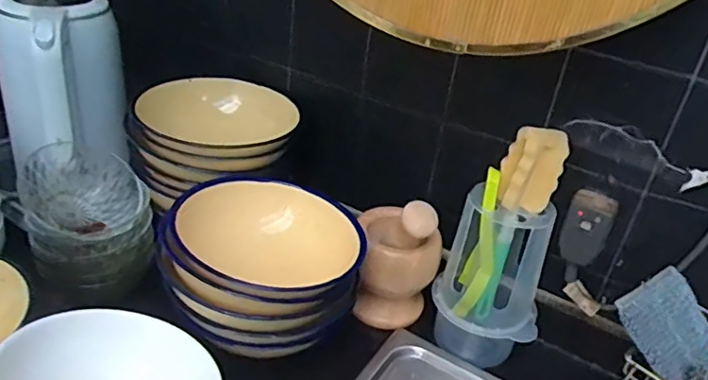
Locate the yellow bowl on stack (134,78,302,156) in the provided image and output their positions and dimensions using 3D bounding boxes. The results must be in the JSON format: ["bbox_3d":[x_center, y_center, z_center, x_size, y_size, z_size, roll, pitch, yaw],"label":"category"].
[{"bbox_3d":[-0.159,-0.078,0.689,0.164,0.065,0.164,5,31,-3],"label":"yellow bowl on stack"}]

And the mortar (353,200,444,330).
[{"bbox_3d":[0.051,0.072,0.662,0.091,0.153,0.093,4,31,-5],"label":"mortar"}]

